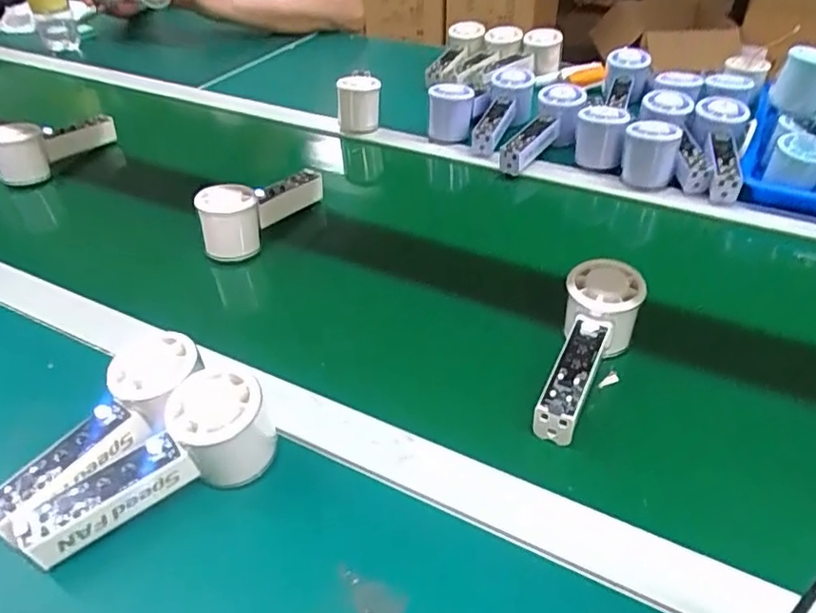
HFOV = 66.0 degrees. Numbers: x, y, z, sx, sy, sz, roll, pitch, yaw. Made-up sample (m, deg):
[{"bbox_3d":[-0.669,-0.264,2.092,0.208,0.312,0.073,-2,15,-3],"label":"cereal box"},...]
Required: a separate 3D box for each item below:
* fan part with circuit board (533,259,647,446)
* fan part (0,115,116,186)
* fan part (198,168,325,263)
[{"bbox_3d":[0.129,0.034,0.458,0.051,0.048,0.145,16,54,23],"label":"fan part with circuit board"},{"bbox_3d":[-0.429,-0.203,0.768,0.046,0.060,0.154,28,48,30],"label":"fan part"},{"bbox_3d":[-0.149,-0.104,0.630,0.055,0.060,0.141,13,41,19],"label":"fan part"}]

